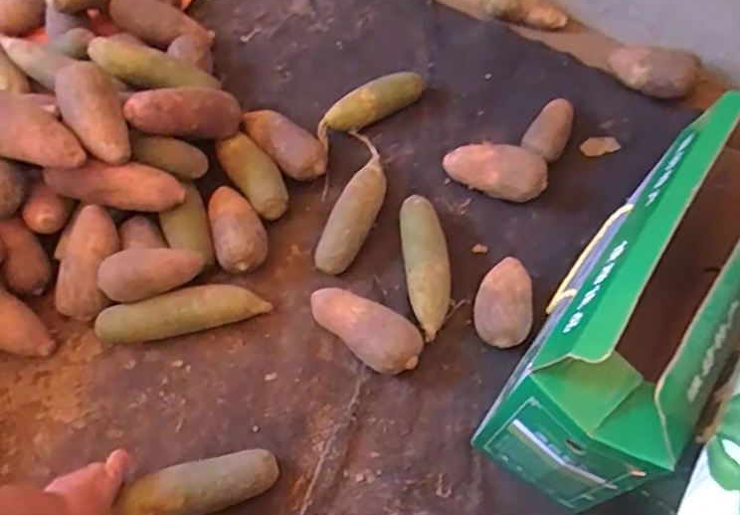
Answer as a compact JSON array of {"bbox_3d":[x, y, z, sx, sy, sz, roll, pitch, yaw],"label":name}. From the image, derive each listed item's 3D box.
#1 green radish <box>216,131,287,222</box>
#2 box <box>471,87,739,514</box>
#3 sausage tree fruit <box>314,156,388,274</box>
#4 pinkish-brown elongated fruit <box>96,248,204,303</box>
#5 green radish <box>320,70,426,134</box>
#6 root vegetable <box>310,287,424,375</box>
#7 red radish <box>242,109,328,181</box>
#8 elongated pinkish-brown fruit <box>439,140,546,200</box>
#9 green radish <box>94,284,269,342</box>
[{"bbox_3d":[-0.171,-0.115,0.896,0.067,0.056,0.147,-29,65,-20],"label":"green radish"},{"bbox_3d":[0.287,0.068,0.650,0.139,0.347,0.356,34,62,15],"label":"box"},{"bbox_3d":[-0.019,-0.070,0.866,0.059,0.065,0.198,25,60,10],"label":"sausage tree fruit"},{"bbox_3d":[-0.271,0.019,0.758,0.119,0.048,0.053,-12,61,-11],"label":"pinkish-brown elongated fruit"},{"bbox_3d":[-0.003,-0.246,0.977,0.200,0.054,0.052,-29,66,-20],"label":"green radish"},{"bbox_3d":[-0.006,0.089,0.780,0.154,0.061,0.064,40,64,18],"label":"root vegetable"},{"bbox_3d":[-0.132,-0.168,0.923,0.144,0.064,0.069,33,62,15],"label":"red radish"},{"bbox_3d":[0.187,-0.130,0.917,0.153,0.062,0.065,15,59,5],"label":"elongated pinkish-brown fruit"},{"bbox_3d":[-0.239,0.074,0.783,0.210,0.056,0.049,-13,61,-12],"label":"green radish"}]

